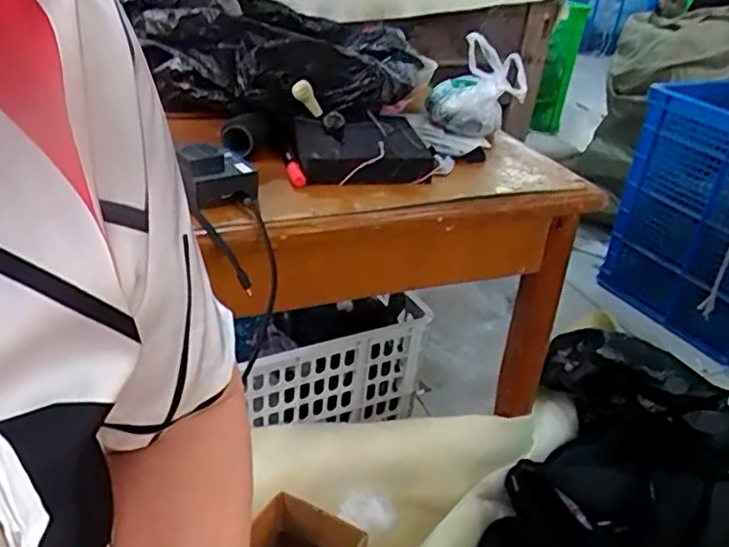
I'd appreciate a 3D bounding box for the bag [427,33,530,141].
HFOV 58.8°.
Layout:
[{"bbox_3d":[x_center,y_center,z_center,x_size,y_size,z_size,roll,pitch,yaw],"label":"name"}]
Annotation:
[{"bbox_3d":[0.155,-0.256,0.897,0.130,0.117,0.108,9,31,6],"label":"bag"}]

